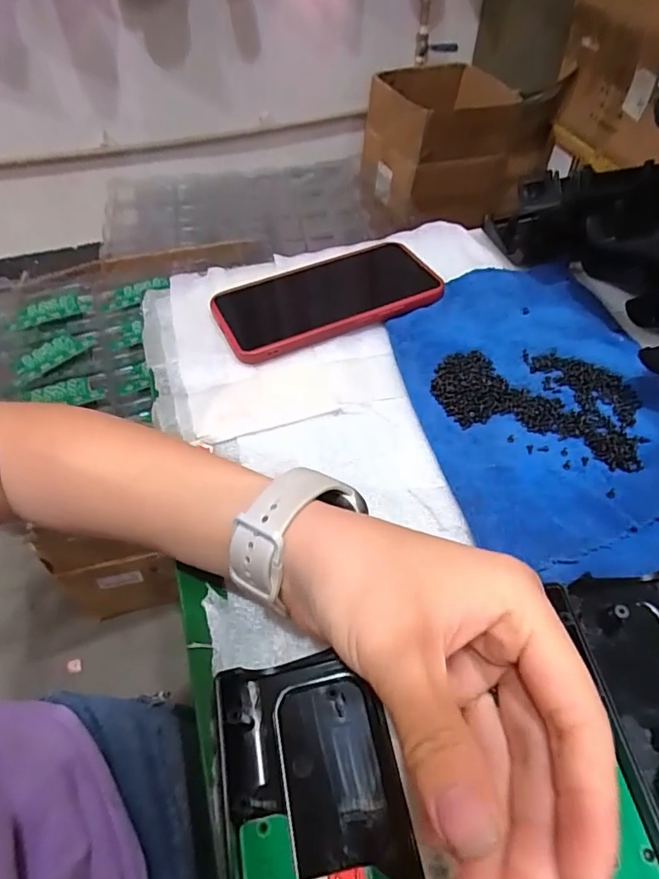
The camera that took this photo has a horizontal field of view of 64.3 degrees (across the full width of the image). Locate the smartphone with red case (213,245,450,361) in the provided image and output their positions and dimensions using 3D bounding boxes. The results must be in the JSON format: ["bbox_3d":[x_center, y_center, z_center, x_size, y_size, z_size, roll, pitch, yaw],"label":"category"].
[{"bbox_3d":[-0.002,-0.110,0.398,0.164,0.016,0.086,-19,55,-14],"label":"smartphone with red case"}]

